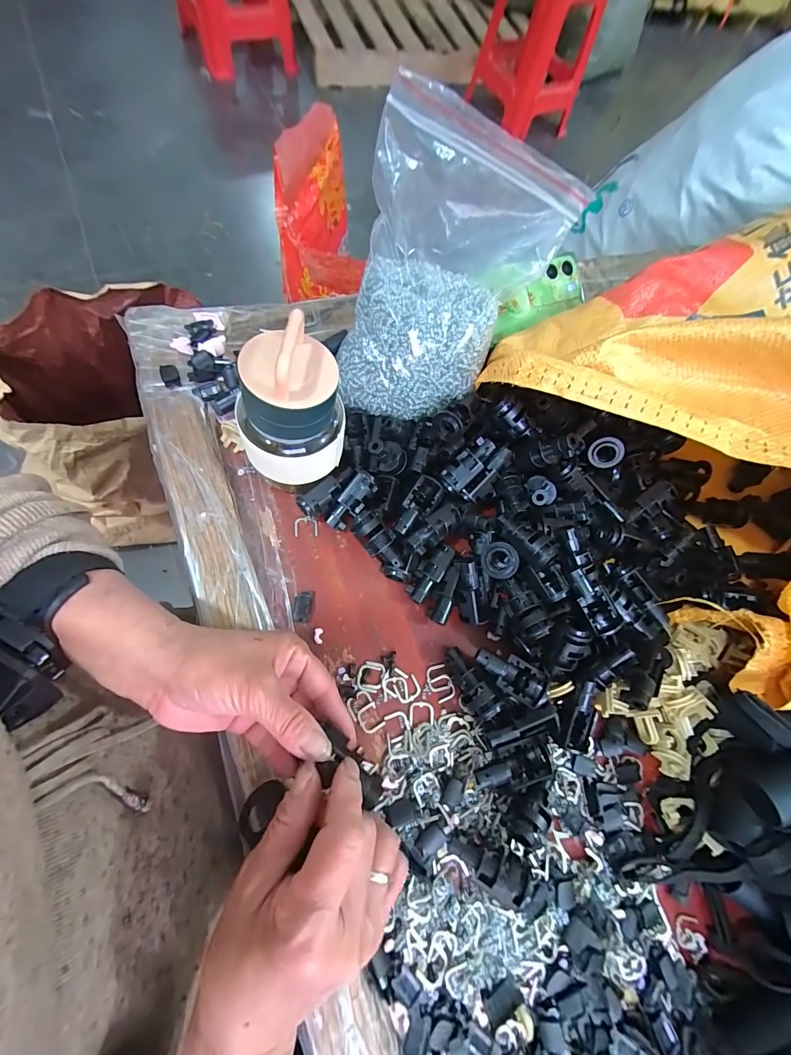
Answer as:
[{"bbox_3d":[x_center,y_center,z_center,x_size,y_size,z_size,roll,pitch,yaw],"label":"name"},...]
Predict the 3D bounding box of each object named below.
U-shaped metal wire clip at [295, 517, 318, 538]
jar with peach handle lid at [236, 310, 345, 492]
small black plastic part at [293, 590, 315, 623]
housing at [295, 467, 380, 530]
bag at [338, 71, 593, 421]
[{"bbox_3d":[-0.075,0.000,0.320,0.019,0.004,0.016,-1,71,-9],"label":"U-shaped metal wire clip"},{"bbox_3d":[-0.068,-0.082,0.261,0.066,0.106,0.074,23,69,-2],"label":"jar with peach handle lid"},{"bbox_3d":[-0.072,0.062,0.298,0.015,0.004,0.024,5,70,-7],"label":"small black plastic part"},{"bbox_3d":[-0.046,-0.024,0.313,0.059,0.023,0.034,-35,79,-18],"label":"housing"},{"bbox_3d":[0.041,-0.190,0.287,0.131,0.144,0.177,27,69,1],"label":"bag"}]

